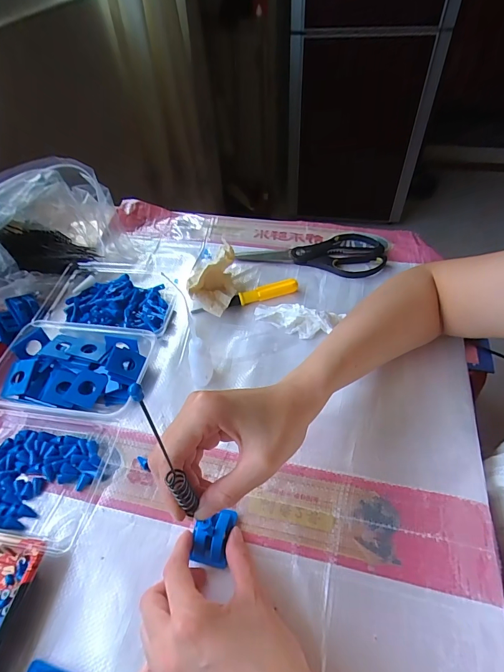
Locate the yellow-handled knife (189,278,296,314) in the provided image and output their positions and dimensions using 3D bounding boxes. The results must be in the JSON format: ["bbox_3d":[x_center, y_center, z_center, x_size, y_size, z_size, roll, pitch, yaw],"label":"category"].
[{"bbox_3d":[-0.008,-0.050,0.481,0.141,0.019,0.013,-15,51,-9],"label":"yellow-handled knife"}]

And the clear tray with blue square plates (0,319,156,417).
[{"bbox_3d":[-0.199,0.037,0.410,0.158,0.033,0.109,5,51,8],"label":"clear tray with blue square plates"}]

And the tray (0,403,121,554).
[{"bbox_3d":[-0.229,0.124,0.347,0.167,0.028,0.118,5,51,8],"label":"tray"}]

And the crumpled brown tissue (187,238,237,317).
[{"bbox_3d":[-0.053,-0.069,0.477,0.059,0.057,0.093,-3,50,2],"label":"crumpled brown tissue"}]

